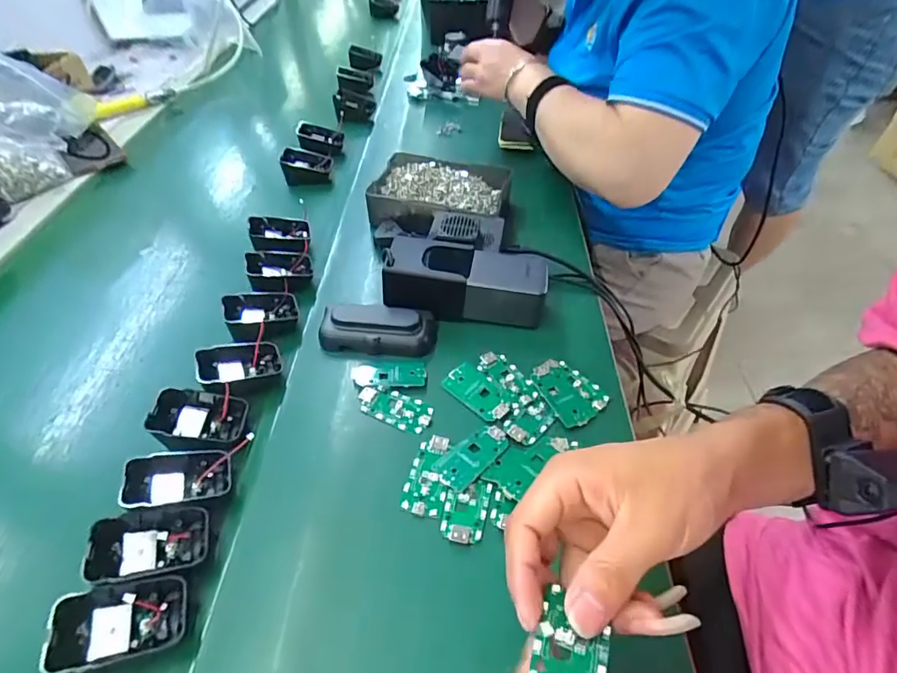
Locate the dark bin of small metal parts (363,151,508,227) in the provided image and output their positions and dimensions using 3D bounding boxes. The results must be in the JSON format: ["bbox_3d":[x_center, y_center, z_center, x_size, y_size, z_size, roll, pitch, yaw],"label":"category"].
[{"bbox_3d":[-0.009,-0.177,0.625,0.161,0.035,0.127,7,47,12],"label":"dark bin of small metal parts"}]

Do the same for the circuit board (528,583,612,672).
[{"bbox_3d":[0.052,0.131,0.213,0.031,0.005,0.059,15,17,21],"label":"circuit board"}]

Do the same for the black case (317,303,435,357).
[{"bbox_3d":[-0.067,-0.010,0.479,0.106,0.027,0.050,1,46,6],"label":"black case"}]

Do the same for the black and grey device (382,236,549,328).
[{"bbox_3d":[0.017,-0.055,0.500,0.153,0.055,0.059,3,46,8],"label":"black and grey device"}]

